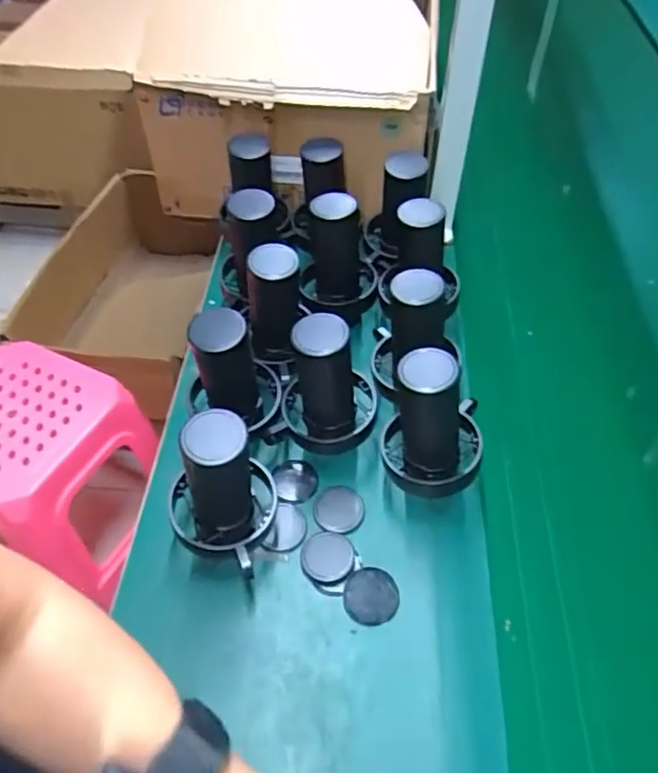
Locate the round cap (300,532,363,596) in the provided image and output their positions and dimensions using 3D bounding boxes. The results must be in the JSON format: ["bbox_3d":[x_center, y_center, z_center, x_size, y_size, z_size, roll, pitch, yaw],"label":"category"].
[{"bbox_3d":[0.001,0.167,0.583,0.052,0.011,0.059,-33,57,-24],"label":"round cap"}]

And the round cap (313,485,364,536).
[{"bbox_3d":[0.011,0.126,0.623,0.051,0.009,0.054,0,50,0],"label":"round cap"}]

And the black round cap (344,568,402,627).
[{"bbox_3d":[0.039,0.193,0.559,0.049,0.004,0.049,-3,66,7],"label":"black round cap"}]

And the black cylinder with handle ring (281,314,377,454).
[{"bbox_3d":[0.000,-0.010,0.611,0.099,0.144,0.099,-4,50,-3],"label":"black cylinder with handle ring"}]

